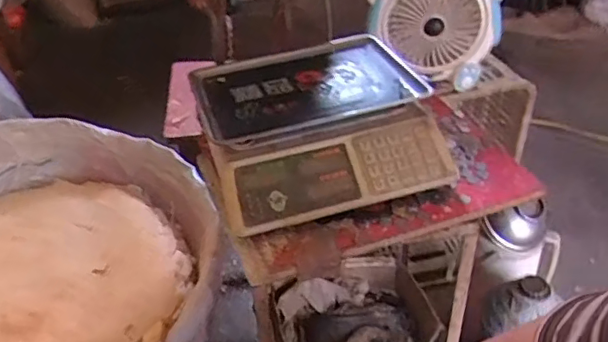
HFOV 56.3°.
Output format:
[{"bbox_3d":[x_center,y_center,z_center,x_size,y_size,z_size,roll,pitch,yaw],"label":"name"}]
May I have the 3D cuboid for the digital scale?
[{"bbox_3d":[0.019,-0.075,0.863,0.324,0.114,0.303,-11,38,-10],"label":"digital scale"}]

